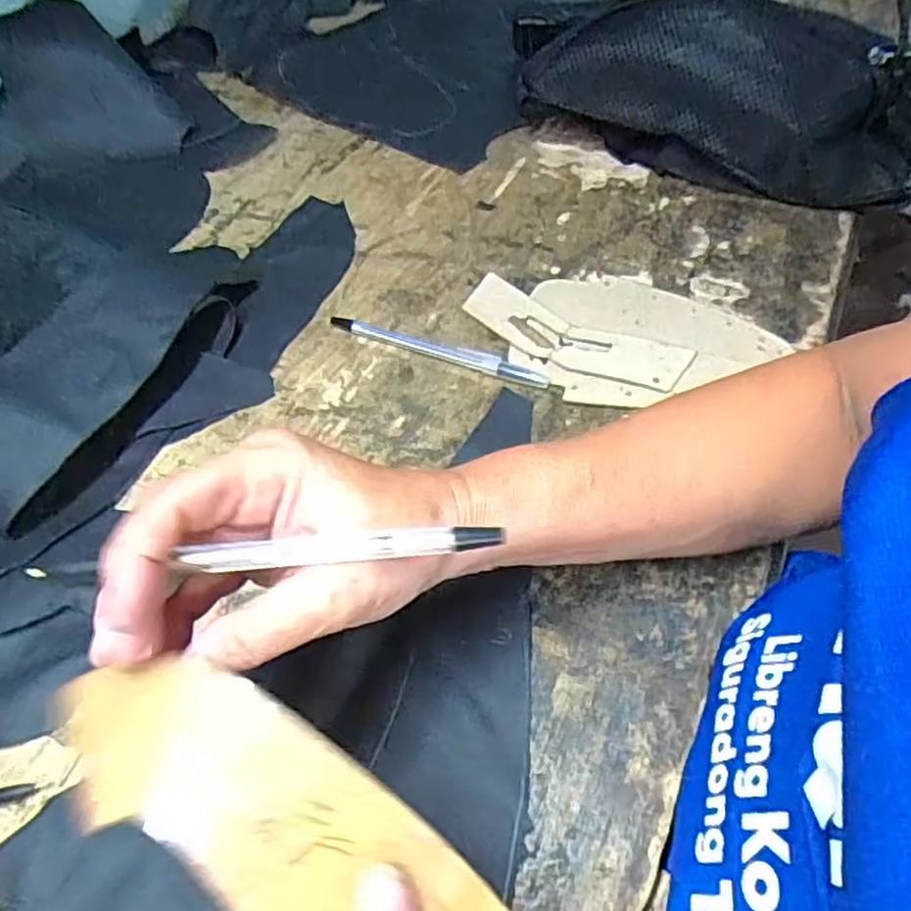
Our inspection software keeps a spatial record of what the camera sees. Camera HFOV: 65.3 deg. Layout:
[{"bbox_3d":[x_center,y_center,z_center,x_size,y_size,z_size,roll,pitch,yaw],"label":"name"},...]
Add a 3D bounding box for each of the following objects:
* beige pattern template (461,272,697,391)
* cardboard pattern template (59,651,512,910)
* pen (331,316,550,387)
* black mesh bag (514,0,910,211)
[{"bbox_3d":[0.070,-0.074,0.438,0.142,0.006,0.048,27,61,20],"label":"beige pattern template"},{"bbox_3d":[-0.032,0.123,0.201,0.192,0.004,0.054,36,71,9],"label":"cardboard pattern template"},{"bbox_3d":[-0.012,-0.066,0.438,0.144,0.009,0.012,18,58,16],"label":"pen"},{"bbox_3d":[0.178,-0.252,0.496,0.271,0.106,0.061,17,58,15],"label":"black mesh bag"}]

